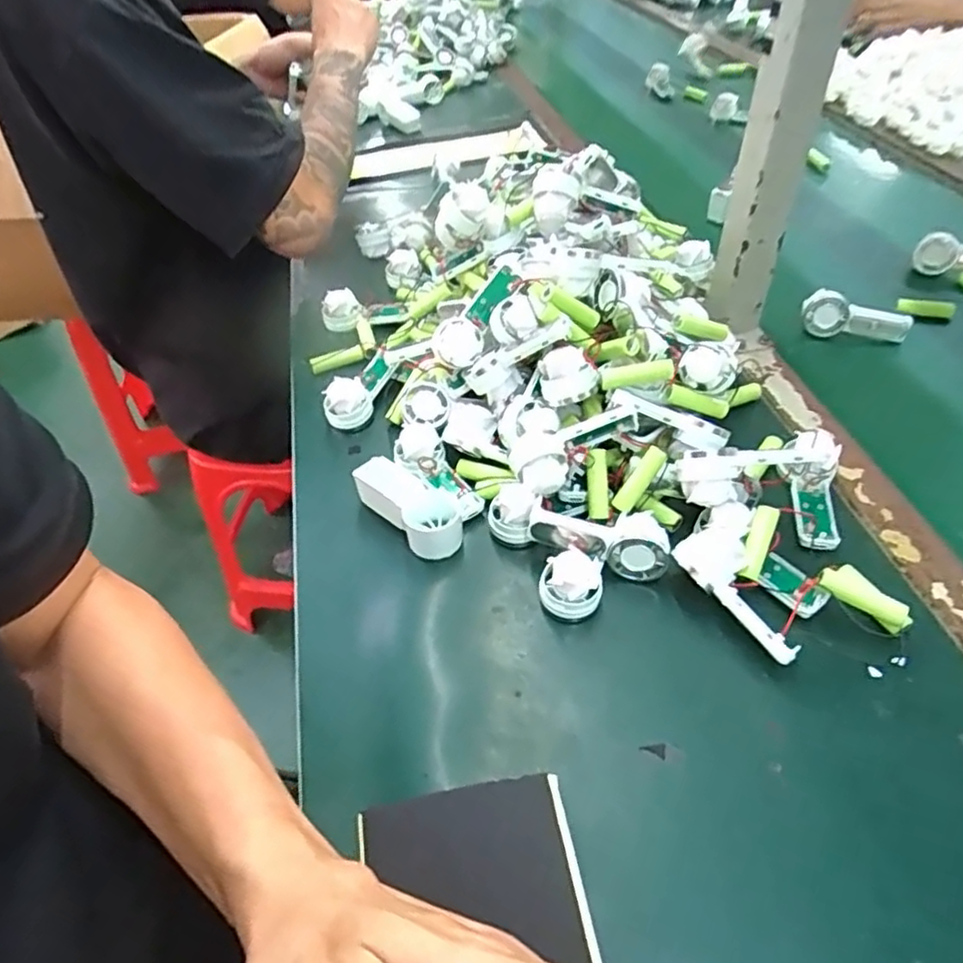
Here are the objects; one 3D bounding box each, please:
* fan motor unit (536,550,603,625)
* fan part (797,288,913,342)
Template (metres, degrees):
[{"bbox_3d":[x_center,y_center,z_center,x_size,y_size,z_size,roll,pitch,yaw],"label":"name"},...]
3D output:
[{"bbox_3d":[0.056,0.069,0.427,0.039,0.039,0.033,5,48,8],"label":"fan motor unit"},{"bbox_3d":[0.352,-0.155,0.613,0.092,0.038,0.026,6,48,9],"label":"fan part"}]

